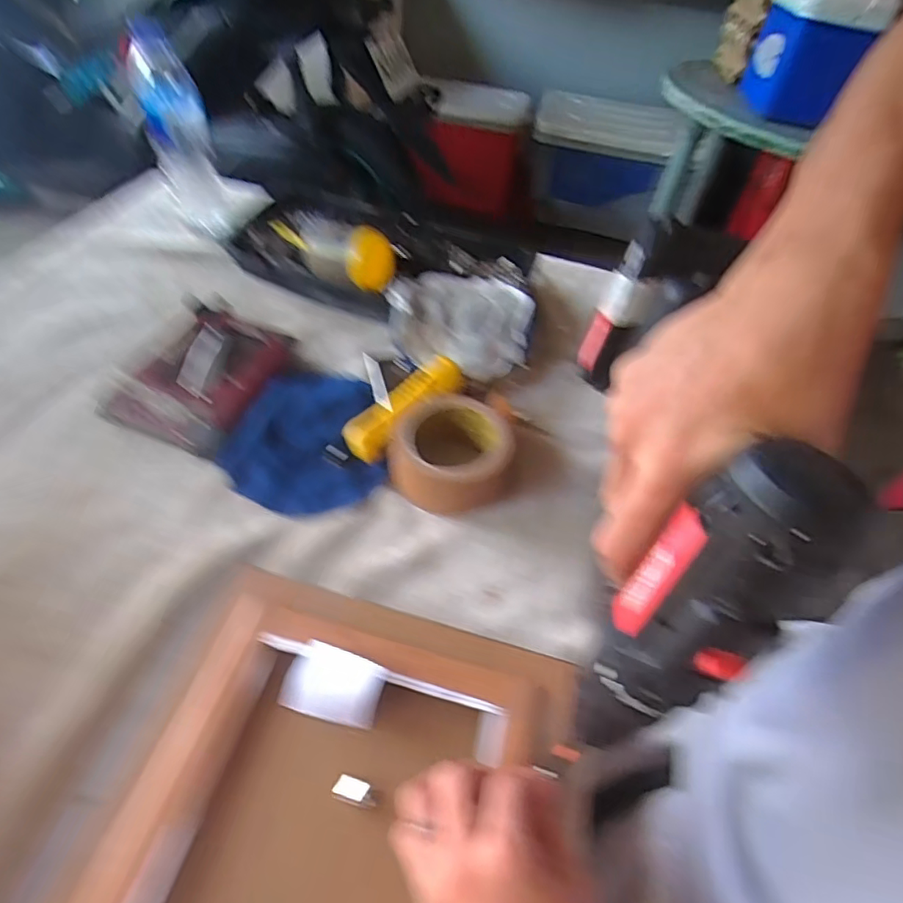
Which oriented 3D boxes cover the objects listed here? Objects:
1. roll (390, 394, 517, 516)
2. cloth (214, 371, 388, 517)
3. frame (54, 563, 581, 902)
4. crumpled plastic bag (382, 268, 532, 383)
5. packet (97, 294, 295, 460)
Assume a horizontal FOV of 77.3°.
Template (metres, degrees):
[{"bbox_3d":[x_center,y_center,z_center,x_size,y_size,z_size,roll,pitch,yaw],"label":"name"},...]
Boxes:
[{"bbox_3d":[-0.001,-0.002,0.491,0.102,0.051,0.110,3,47,-4],"label":"roll"},{"bbox_3d":[-0.136,-0.016,0.519,0.134,0.024,0.163,-2,47,-9],"label":"cloth"},{"bbox_3d":[-0.065,0.200,0.318,0.240,0.020,0.246,14,47,6],"label":"frame"},{"bbox_3d":[0.008,-0.138,0.611,0.148,0.059,0.146,13,47,5],"label":"crumpled plastic bag"},{"bbox_3d":[-0.239,-0.078,0.546,0.119,0.021,0.164,16,47,8],"label":"packet"}]

